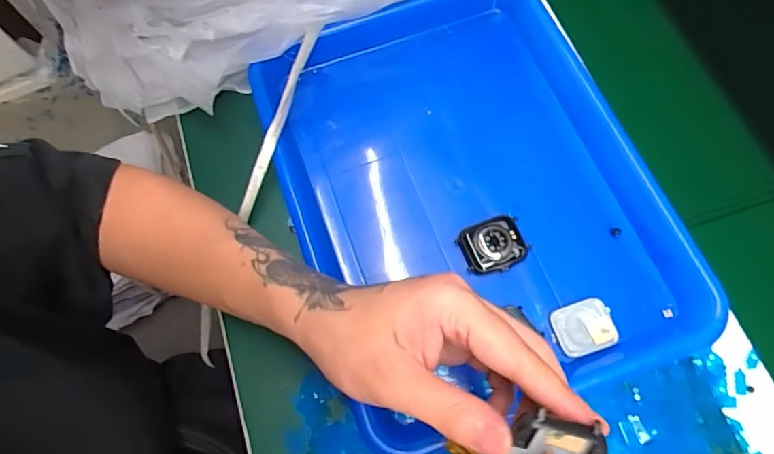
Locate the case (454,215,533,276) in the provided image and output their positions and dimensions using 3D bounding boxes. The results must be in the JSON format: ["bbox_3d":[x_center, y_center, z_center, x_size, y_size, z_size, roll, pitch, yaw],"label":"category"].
[{"bbox_3d":[0.077,0.013,0.345,0.046,0.010,0.037,-20,70,-5],"label":"case"}]

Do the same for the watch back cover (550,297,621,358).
[{"bbox_3d":[0.134,0.068,0.325,0.041,0.004,0.033,-18,70,-4],"label":"watch back cover"}]

